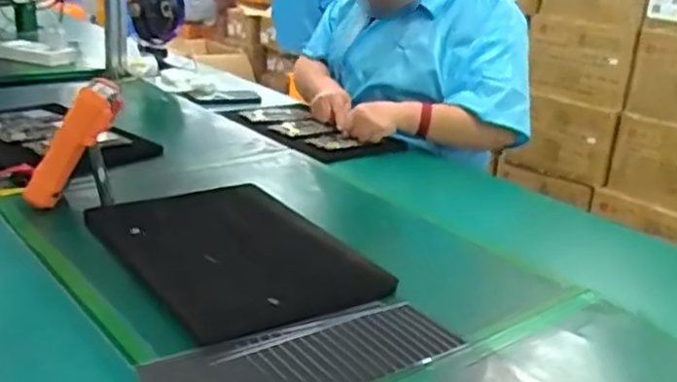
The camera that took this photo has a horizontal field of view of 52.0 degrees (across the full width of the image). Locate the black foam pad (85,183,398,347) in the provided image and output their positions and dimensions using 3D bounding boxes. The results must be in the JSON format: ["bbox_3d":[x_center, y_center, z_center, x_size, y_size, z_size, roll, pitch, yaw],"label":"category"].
[{"bbox_3d":[-0.126,0.067,0.847,0.259,0.021,0.358,-14,28,-35],"label":"black foam pad"}]

